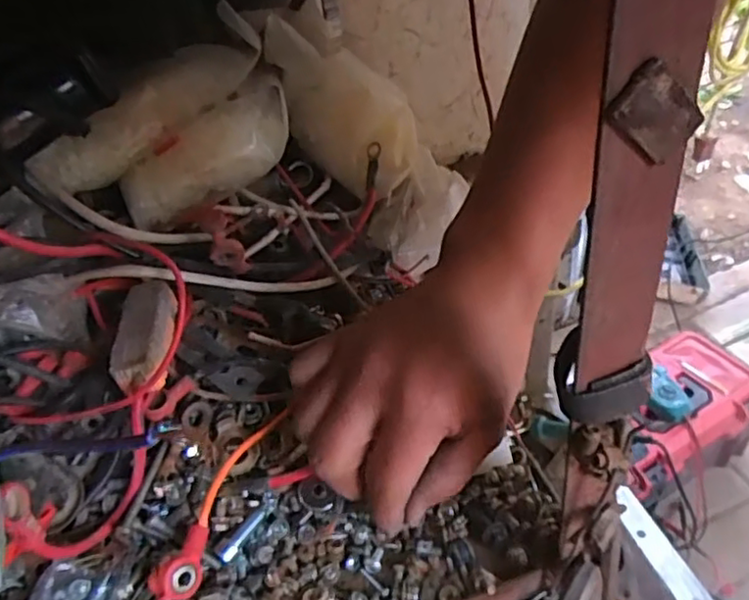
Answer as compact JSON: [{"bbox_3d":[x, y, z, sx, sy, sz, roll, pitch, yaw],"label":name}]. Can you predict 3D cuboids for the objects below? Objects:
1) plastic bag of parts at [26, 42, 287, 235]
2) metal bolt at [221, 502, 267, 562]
[{"bbox_3d":[-0.112,-0.087,0.346,0.137,0.069,0.039,-25,45,-16],"label":"plastic bag of parts"},{"bbox_3d":[-0.063,0.112,0.305,0.006,0.005,0.031,18,50,27],"label":"metal bolt"}]

